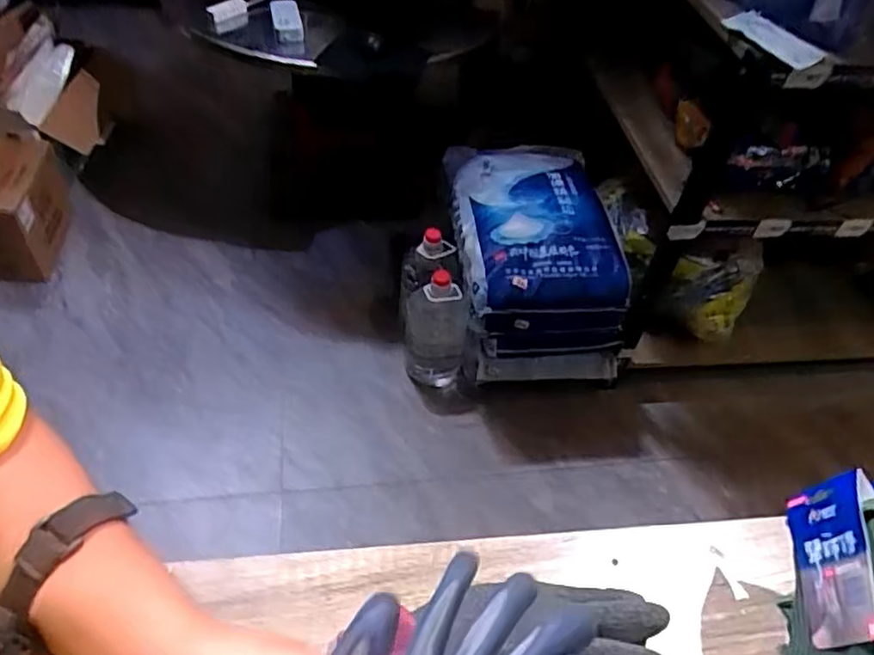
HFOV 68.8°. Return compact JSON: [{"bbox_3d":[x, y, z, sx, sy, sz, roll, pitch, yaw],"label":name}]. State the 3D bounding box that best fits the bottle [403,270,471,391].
[{"bbox_3d":[-0.001,-0.008,1.704,0.165,0.295,0.165,4,49,-3],"label":"bottle"}]

